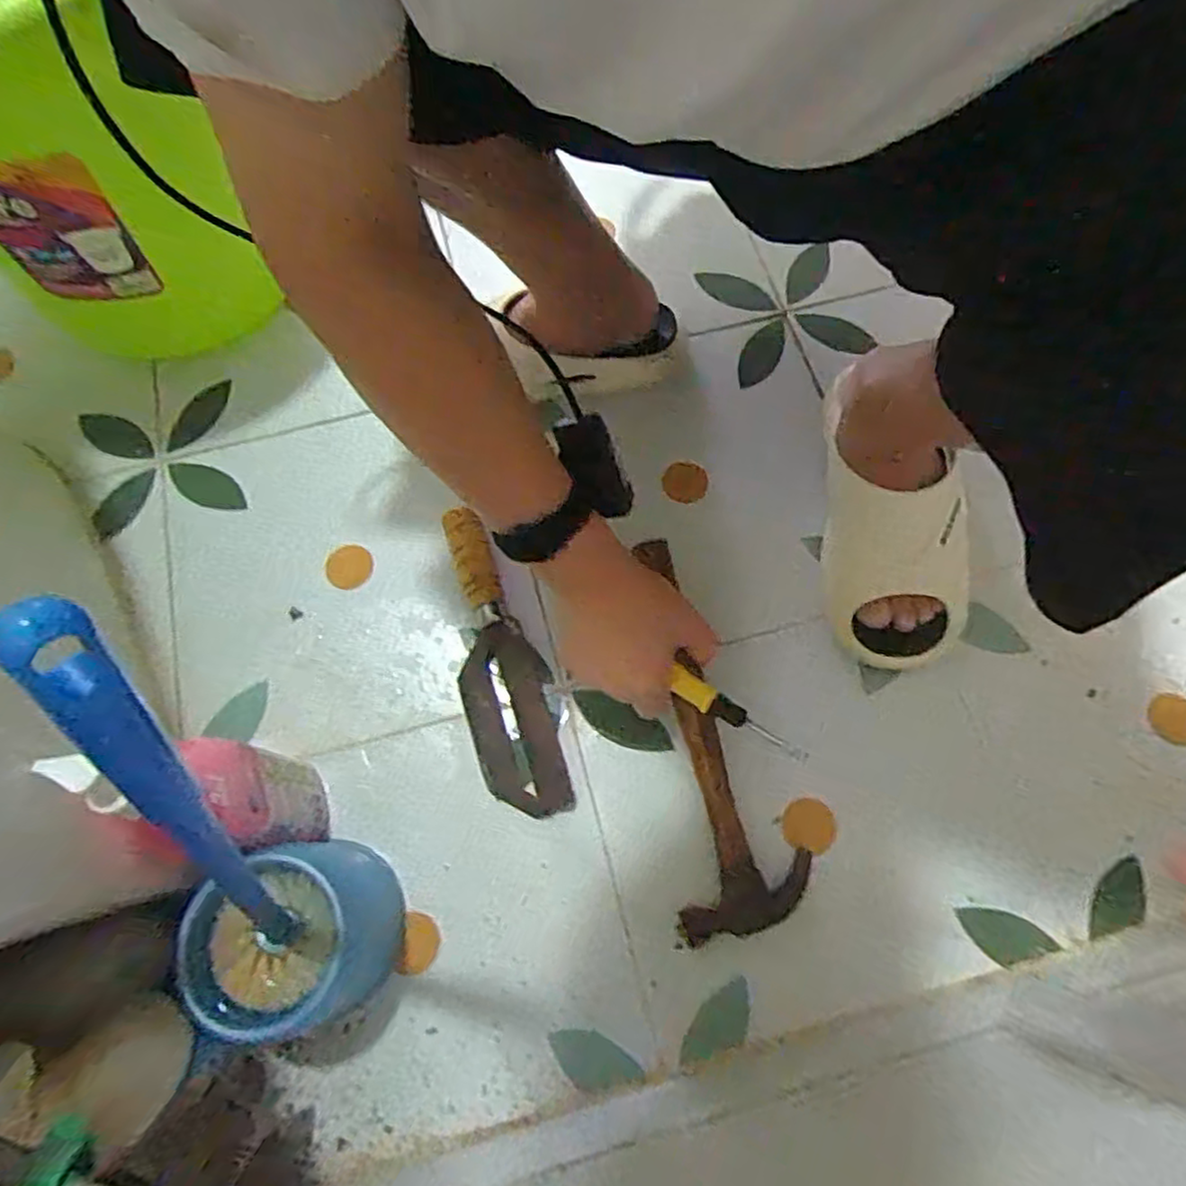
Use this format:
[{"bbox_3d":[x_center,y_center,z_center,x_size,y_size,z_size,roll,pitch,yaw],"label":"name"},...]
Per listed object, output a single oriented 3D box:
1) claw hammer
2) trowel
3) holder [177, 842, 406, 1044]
[{"bbox_3d":[0.081,0.101,0.511,0.100,0.036,0.280,-13,87,-3],"label":"claw hammer"},{"bbox_3d":[-0.080,0.051,0.558,0.066,0.032,0.250,-18,70,-5],"label":"trowel"},{"bbox_3d":[-0.184,0.216,0.447,0.100,0.123,0.098,-1,70,1],"label":"holder"}]

